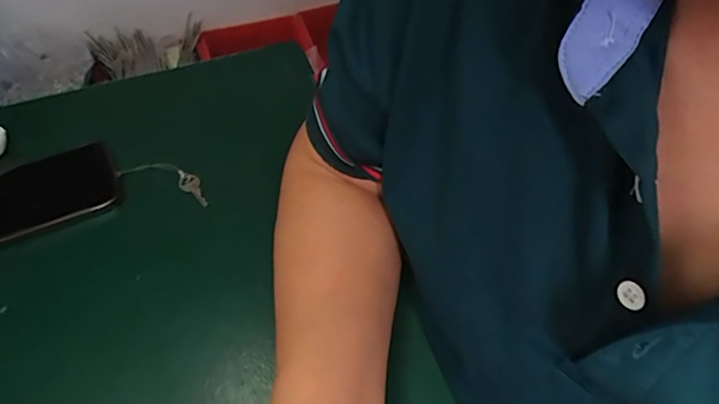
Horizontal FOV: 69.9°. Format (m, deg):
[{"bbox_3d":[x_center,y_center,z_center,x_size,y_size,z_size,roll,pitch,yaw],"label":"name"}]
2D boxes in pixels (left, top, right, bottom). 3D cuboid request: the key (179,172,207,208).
[{"bbox_3d":[-0.140,-0.011,0.438,0.016,0.005,0.037,-40,72,-19],"label":"key"}]

